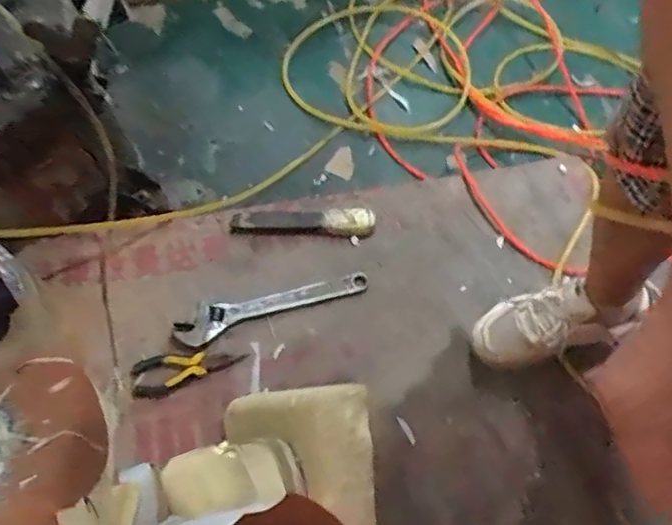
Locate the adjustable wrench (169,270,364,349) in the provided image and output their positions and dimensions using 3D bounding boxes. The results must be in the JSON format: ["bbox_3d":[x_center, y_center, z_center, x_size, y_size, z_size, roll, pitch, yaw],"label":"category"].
[{"bbox_3d":[-0.088,0.056,0.843,0.275,0.025,0.043,-19,67,-12],"label":"adjustable wrench"}]

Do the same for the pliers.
[{"bbox_3d":[-0.200,0.144,0.804,0.150,0.012,0.053,-12,86,-23],"label":"pliers"}]

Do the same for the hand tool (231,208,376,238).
[{"bbox_3d":[-0.049,-0.058,0.905,0.215,0.013,0.044,-3,65,-5],"label":"hand tool"}]

